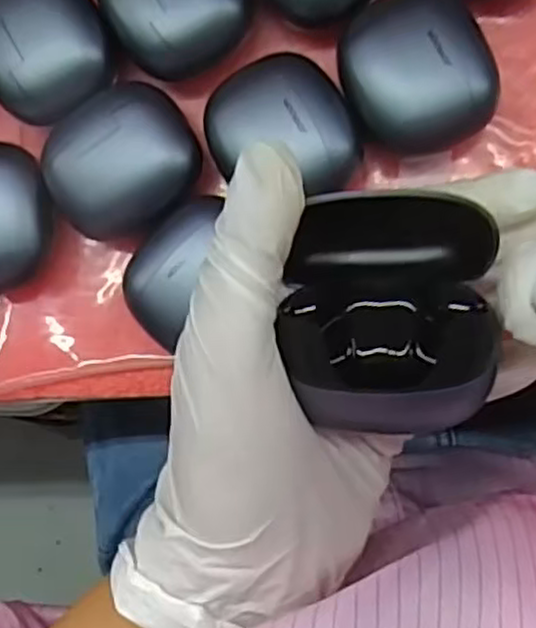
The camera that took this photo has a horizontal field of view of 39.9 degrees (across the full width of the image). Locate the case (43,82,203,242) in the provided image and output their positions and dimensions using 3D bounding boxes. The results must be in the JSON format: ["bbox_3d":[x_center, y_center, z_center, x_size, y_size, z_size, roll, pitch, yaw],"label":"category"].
[{"bbox_3d":[-0.054,-0.055,0.279,0.055,0.031,0.050,-37,84,5],"label":"case"}]

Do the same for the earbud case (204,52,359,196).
[{"bbox_3d":[0.005,-0.065,0.271,0.049,0.031,0.051,-24,85,6],"label":"earbud case"}]

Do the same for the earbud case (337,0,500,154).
[{"bbox_3d":[0.054,-0.084,0.265,0.050,0.030,0.051,-16,86,7],"label":"earbud case"}]

